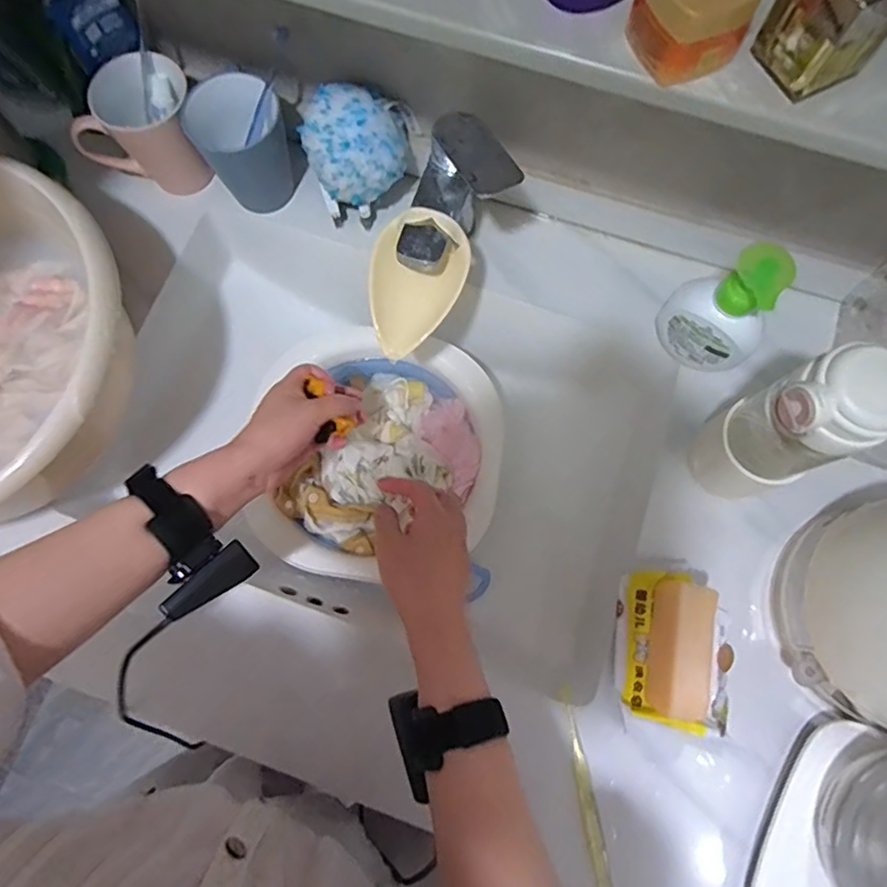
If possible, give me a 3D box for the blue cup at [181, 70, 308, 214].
[{"bbox_3d":[-0.196,-0.296,0.593,0.092,0.101,0.085,-31,77,-8],"label":"blue cup"}]

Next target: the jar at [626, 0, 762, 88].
[{"bbox_3d":[0.132,-0.236,0.313,0.050,0.049,0.058,-20,76,-5],"label":"jar"}]

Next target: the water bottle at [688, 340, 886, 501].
[{"bbox_3d":[0.260,-0.003,0.464,0.066,0.205,0.068,0,75,0],"label":"water bottle"}]

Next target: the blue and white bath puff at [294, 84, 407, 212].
[{"bbox_3d":[-0.081,-0.286,0.557,0.095,0.069,0.083,-26,77,-6],"label":"blue and white bath puff"}]

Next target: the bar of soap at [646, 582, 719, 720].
[{"bbox_3d":[0.194,0.170,0.488,0.033,0.057,0.103,10,76,3],"label":"bar of soap"}]

